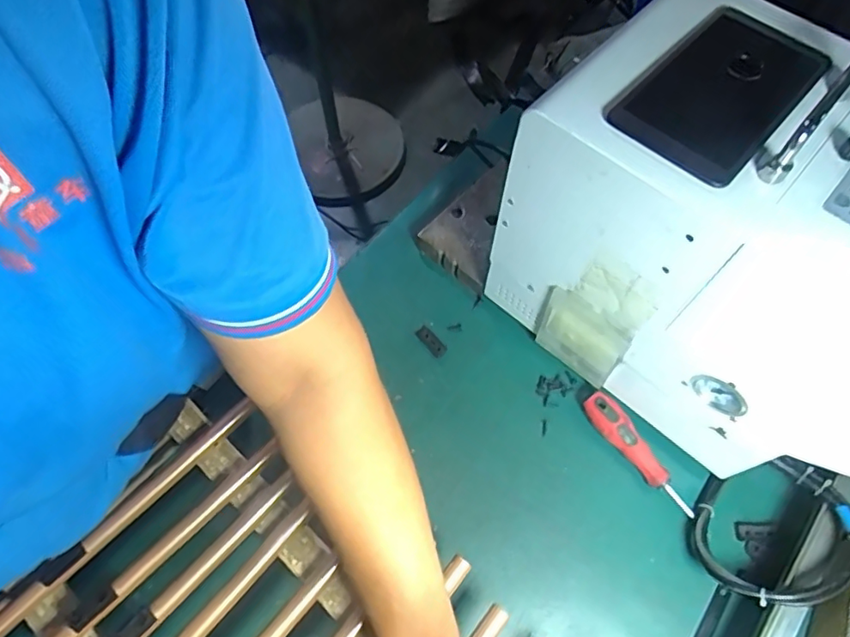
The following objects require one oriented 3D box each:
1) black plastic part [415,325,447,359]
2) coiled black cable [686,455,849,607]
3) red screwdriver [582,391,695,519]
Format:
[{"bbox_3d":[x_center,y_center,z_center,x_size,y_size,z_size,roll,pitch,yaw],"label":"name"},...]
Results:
[{"bbox_3d":[0.007,0.025,0.610,0.016,0.006,0.039,-37,69,-17],"label":"black plastic part"},{"bbox_3d":[0.299,0.186,0.488,0.127,0.046,0.123,14,60,41],"label":"coiled black cable"},{"bbox_3d":[0.204,0.130,0.542,0.024,0.032,0.136,-31,68,-15],"label":"red screwdriver"}]

